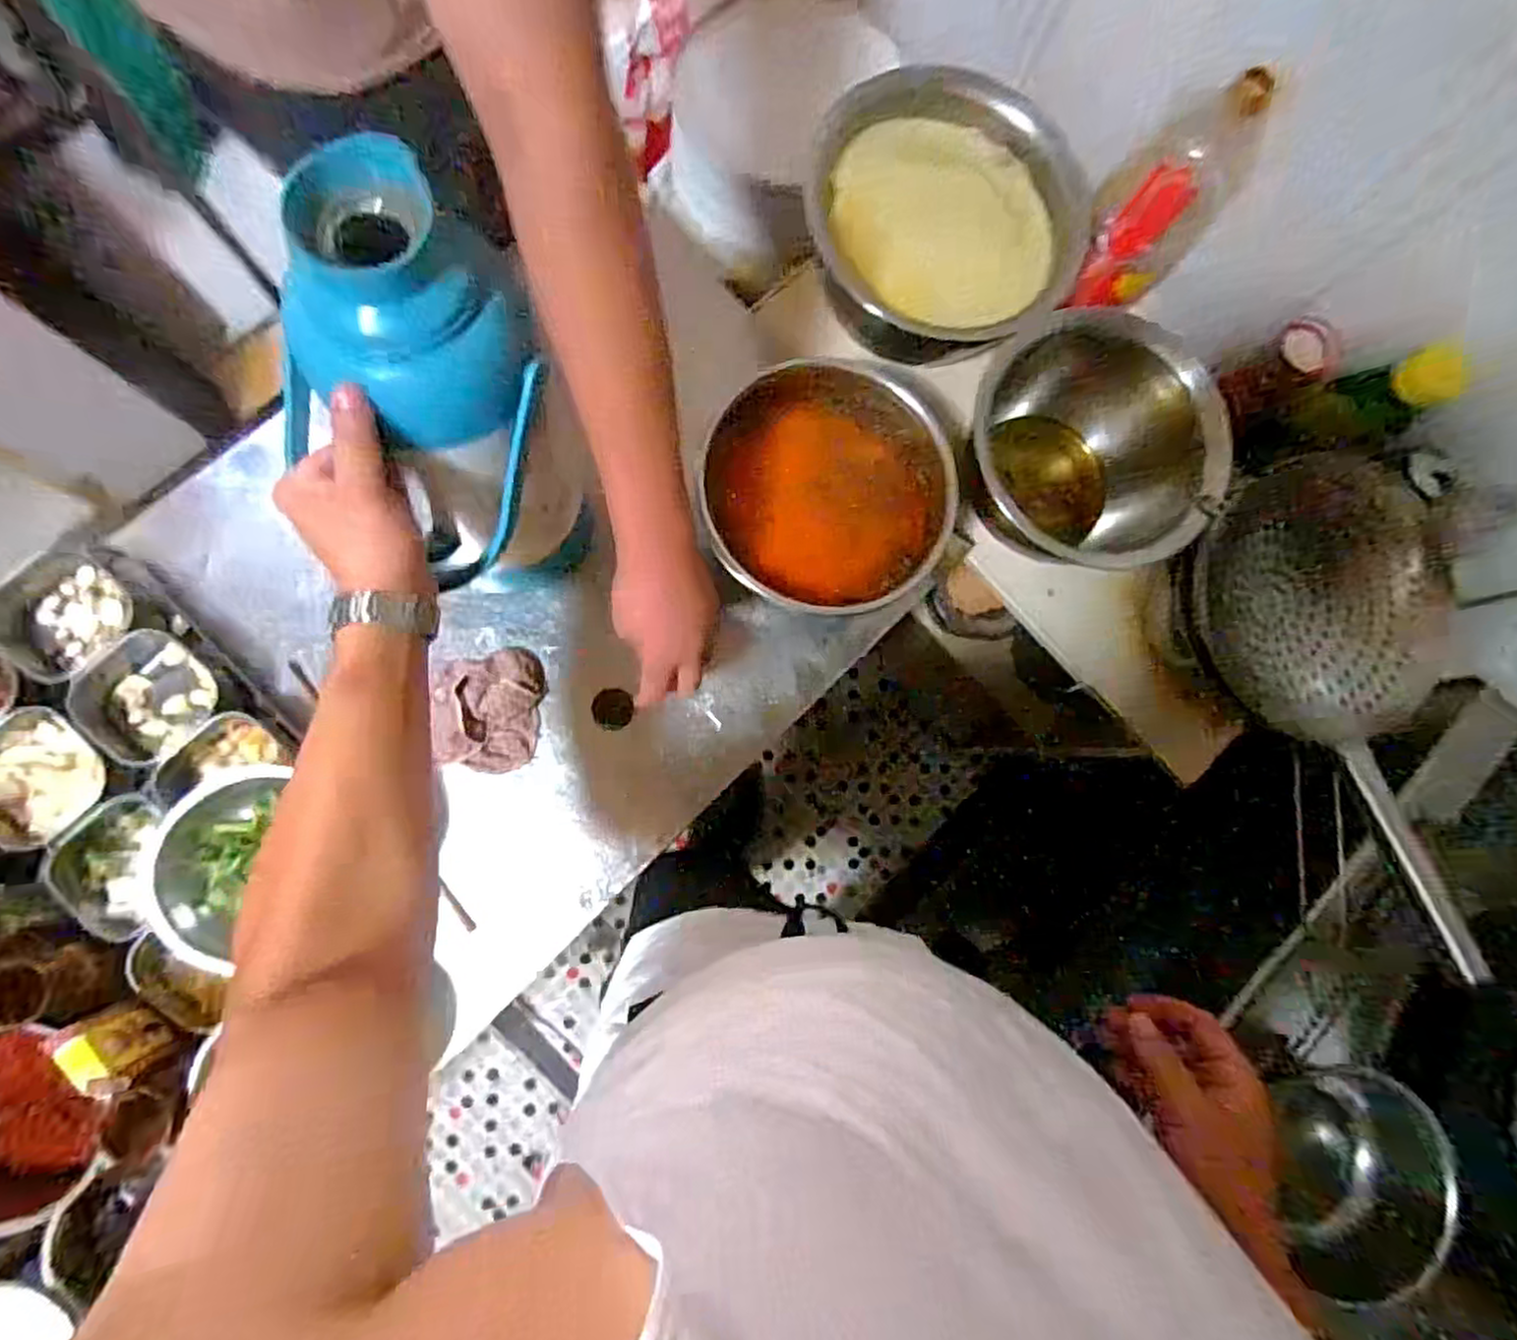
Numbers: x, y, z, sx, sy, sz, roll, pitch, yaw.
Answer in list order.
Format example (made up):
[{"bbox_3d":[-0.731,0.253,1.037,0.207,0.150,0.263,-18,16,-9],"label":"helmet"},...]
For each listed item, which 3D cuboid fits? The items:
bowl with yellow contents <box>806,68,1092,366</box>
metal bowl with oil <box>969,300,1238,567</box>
[{"bbox_3d":[0.197,-0.484,0.784,0.296,0.115,0.272,1,83,-7],"label":"bowl with yellow contents"},{"bbox_3d":[0.334,-0.233,0.787,0.246,0.190,0.237,1,83,-7],"label":"metal bowl with oil"}]

